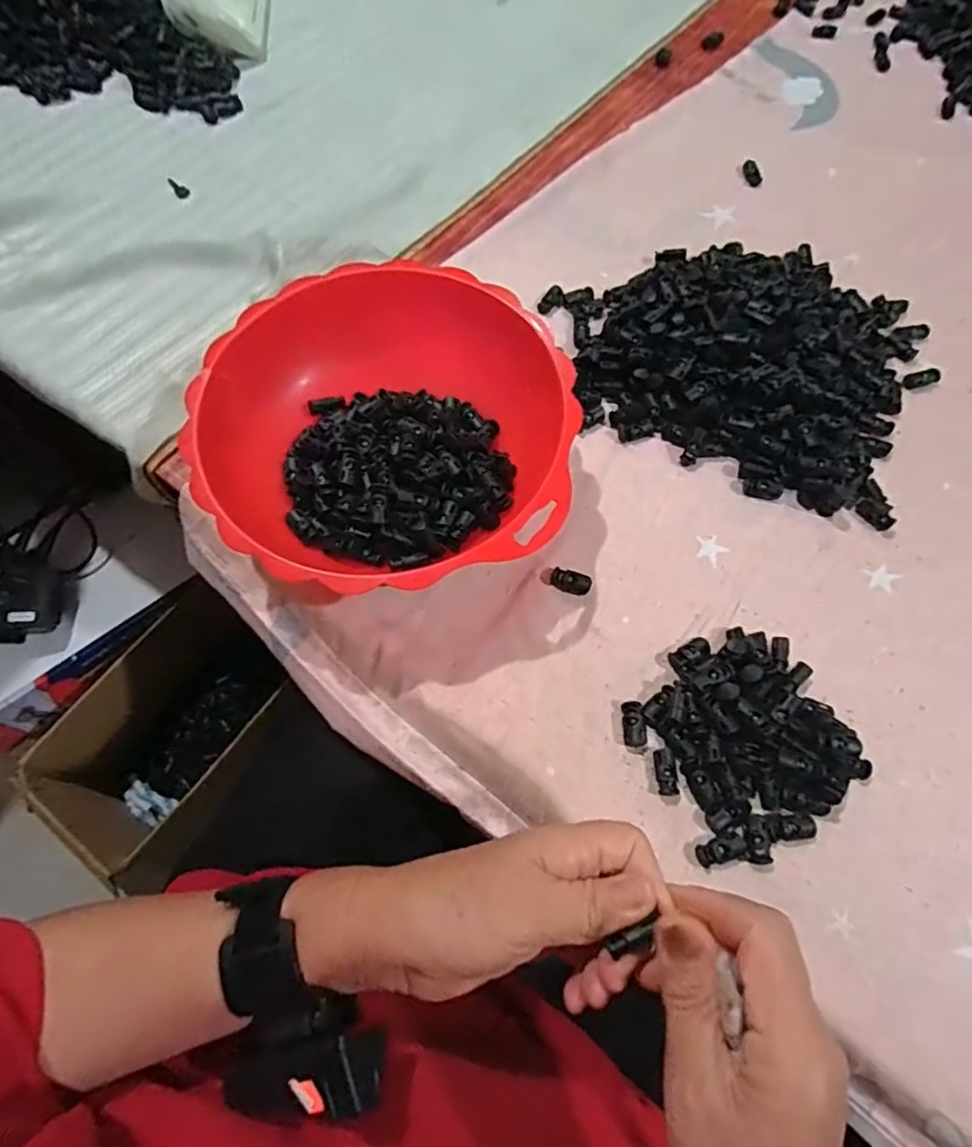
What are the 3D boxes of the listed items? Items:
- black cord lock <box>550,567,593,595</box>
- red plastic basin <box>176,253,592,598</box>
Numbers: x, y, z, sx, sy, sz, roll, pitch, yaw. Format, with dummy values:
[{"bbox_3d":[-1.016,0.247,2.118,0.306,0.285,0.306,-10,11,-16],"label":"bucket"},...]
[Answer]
[{"bbox_3d":[0.060,0.006,0.420,0.028,0.008,0.016,14,67,4],"label":"black cord lock"},{"bbox_3d":[-0.065,-0.090,0.418,0.240,0.089,0.220,1,67,-1],"label":"red plastic basin"}]

